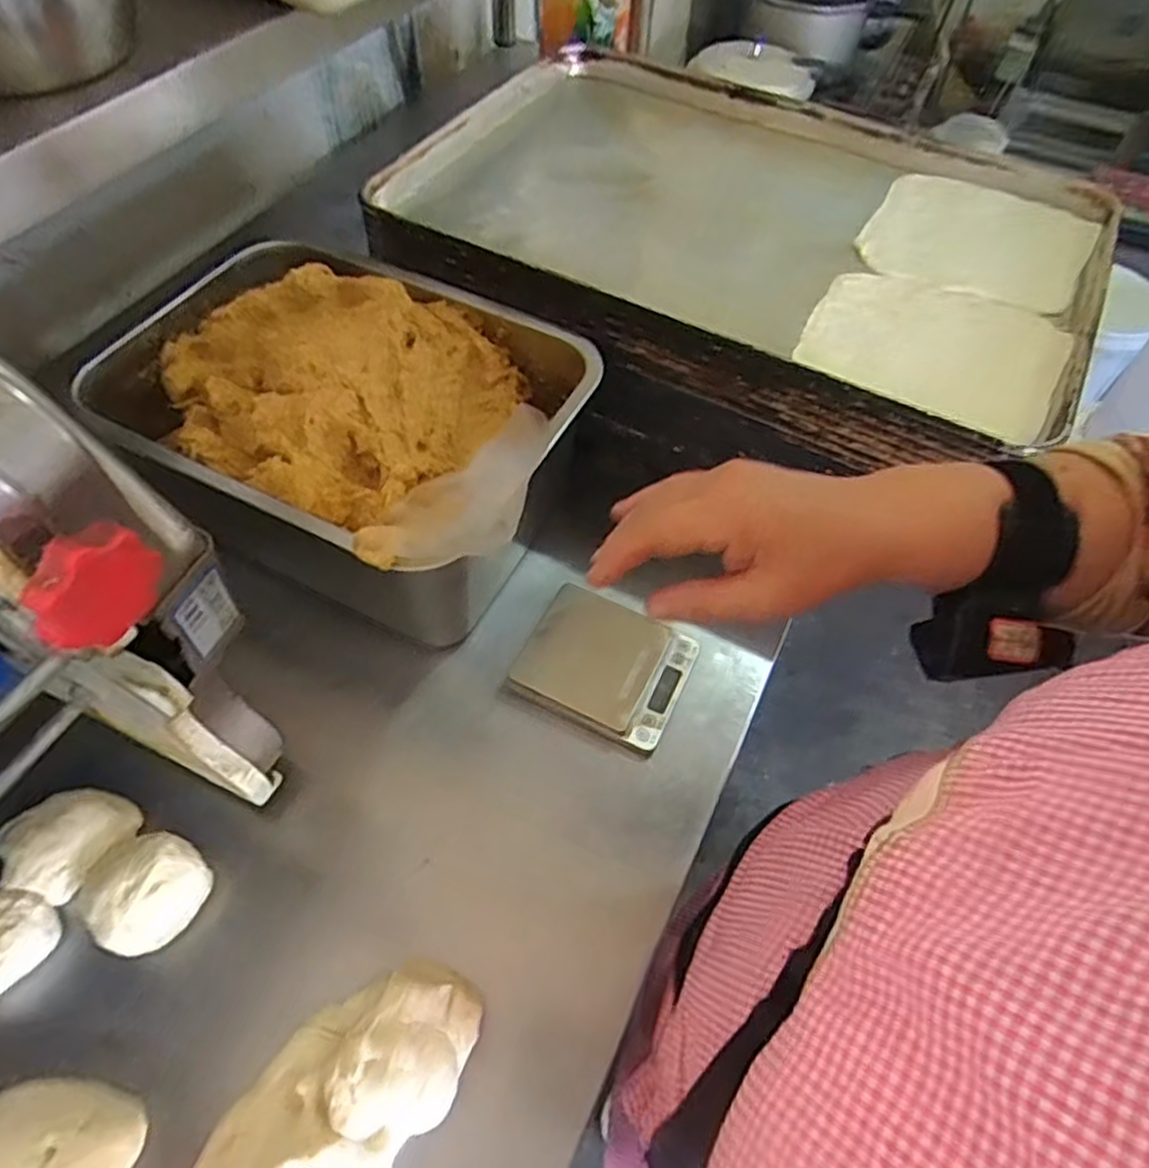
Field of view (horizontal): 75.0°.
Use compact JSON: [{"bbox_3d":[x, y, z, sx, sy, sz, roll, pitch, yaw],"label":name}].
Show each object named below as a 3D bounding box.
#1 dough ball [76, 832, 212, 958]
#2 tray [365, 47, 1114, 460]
[{"bbox_3d":[-0.274,0.195,0.477,0.071,0.046,0.068,1,55,-2],"label":"dough ball"},{"bbox_3d":[0.159,-0.332,0.699,0.590,0.061,0.433,26,58,15],"label":"tray"}]

